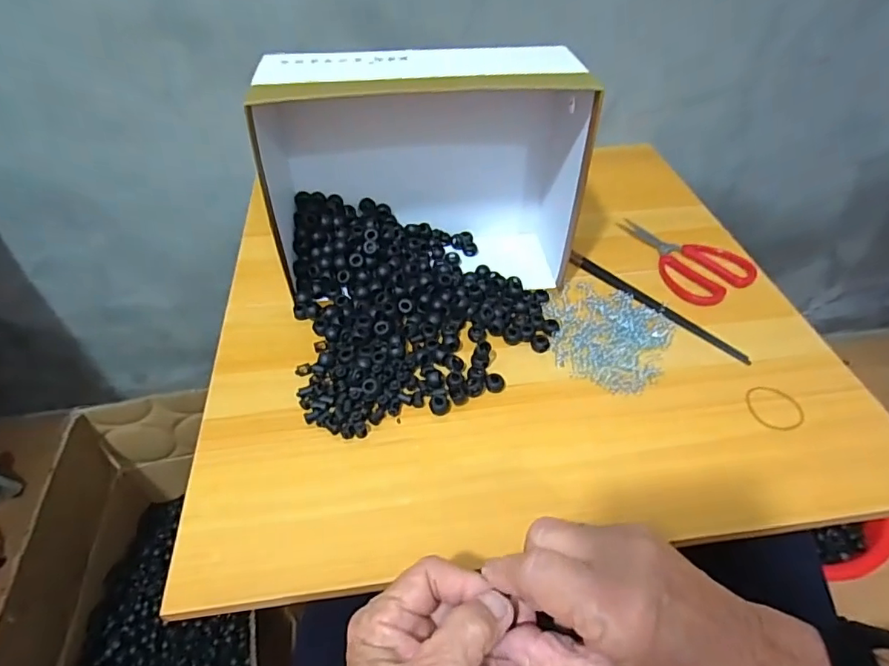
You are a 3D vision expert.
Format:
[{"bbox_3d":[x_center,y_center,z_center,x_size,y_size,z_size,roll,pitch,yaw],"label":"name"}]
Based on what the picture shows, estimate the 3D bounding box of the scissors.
[{"bbox_3d":[0.267,-0.086,0.609,0.162,0.017,0.095,31,57,29],"label":"scissors"}]

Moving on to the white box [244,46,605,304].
[{"bbox_3d":[-0.026,-0.149,0.538,0.306,0.238,0.120,-3,46,-3],"label":"white box"}]

